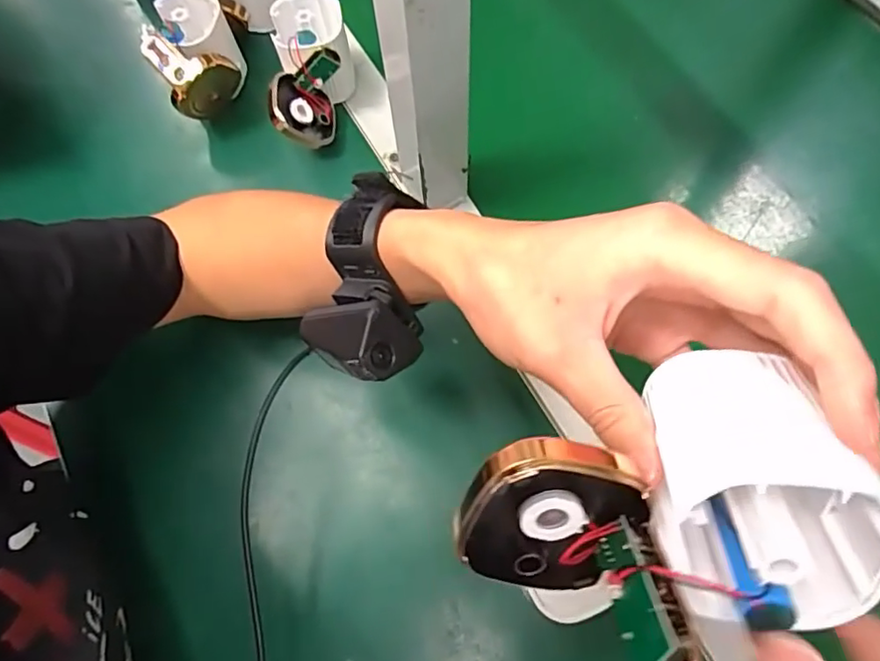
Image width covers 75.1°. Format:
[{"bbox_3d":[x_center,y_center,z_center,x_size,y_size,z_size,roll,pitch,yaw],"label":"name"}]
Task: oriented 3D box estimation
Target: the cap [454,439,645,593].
[{"bbox_3d":[0.031,0.056,0.168,0.047,0.015,0.055,6,109,-4],"label":"cap"}]

